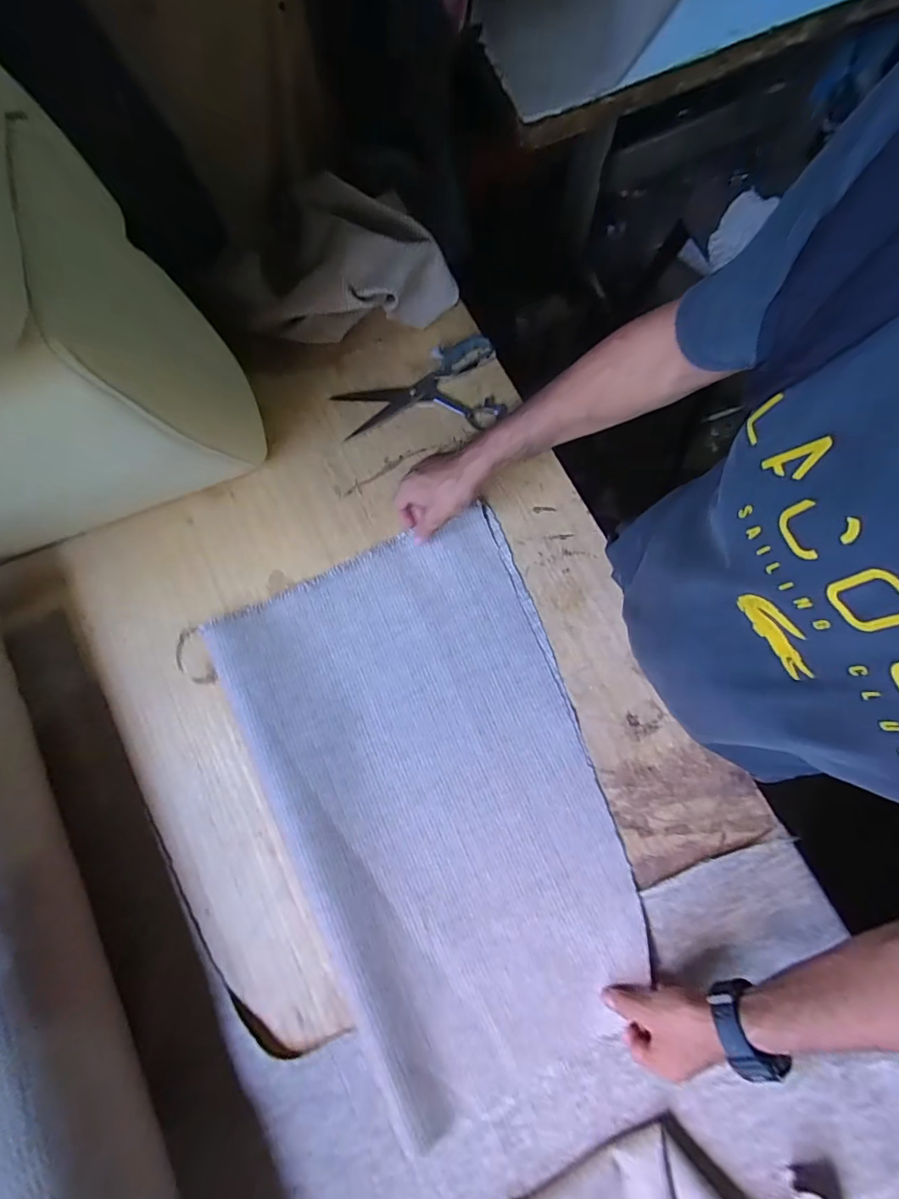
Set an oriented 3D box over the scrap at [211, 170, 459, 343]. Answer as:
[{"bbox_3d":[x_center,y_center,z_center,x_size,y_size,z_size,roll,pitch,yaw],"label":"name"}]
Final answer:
[{"bbox_3d":[-0.136,-0.436,0.661,0.280,0.129,0.167,11,81,5],"label":"scrap"}]

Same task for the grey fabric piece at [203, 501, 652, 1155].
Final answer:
[{"bbox_3d":[-0.014,0.224,0.592,0.382,0.018,0.599,-24,79,-4],"label":"grey fabric piece"}]

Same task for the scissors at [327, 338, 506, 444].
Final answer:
[{"bbox_3d":[-0.045,-0.296,0.683,0.223,0.033,0.134,-9,80,1],"label":"scissors"}]

